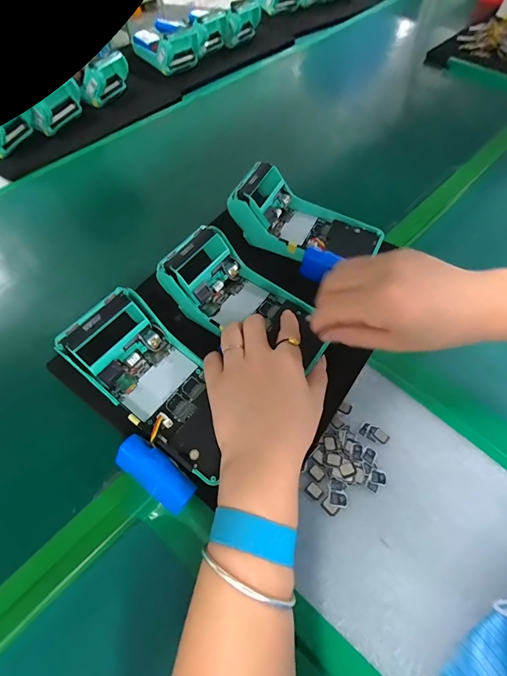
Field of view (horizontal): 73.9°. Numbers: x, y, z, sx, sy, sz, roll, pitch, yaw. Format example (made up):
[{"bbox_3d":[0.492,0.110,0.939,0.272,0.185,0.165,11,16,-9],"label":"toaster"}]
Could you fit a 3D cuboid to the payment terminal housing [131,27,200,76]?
[{"bbox_3d":[-0.176,-0.591,0.681,0.084,0.057,0.141,-35,61,-21],"label":"payment terminal housing"}]

